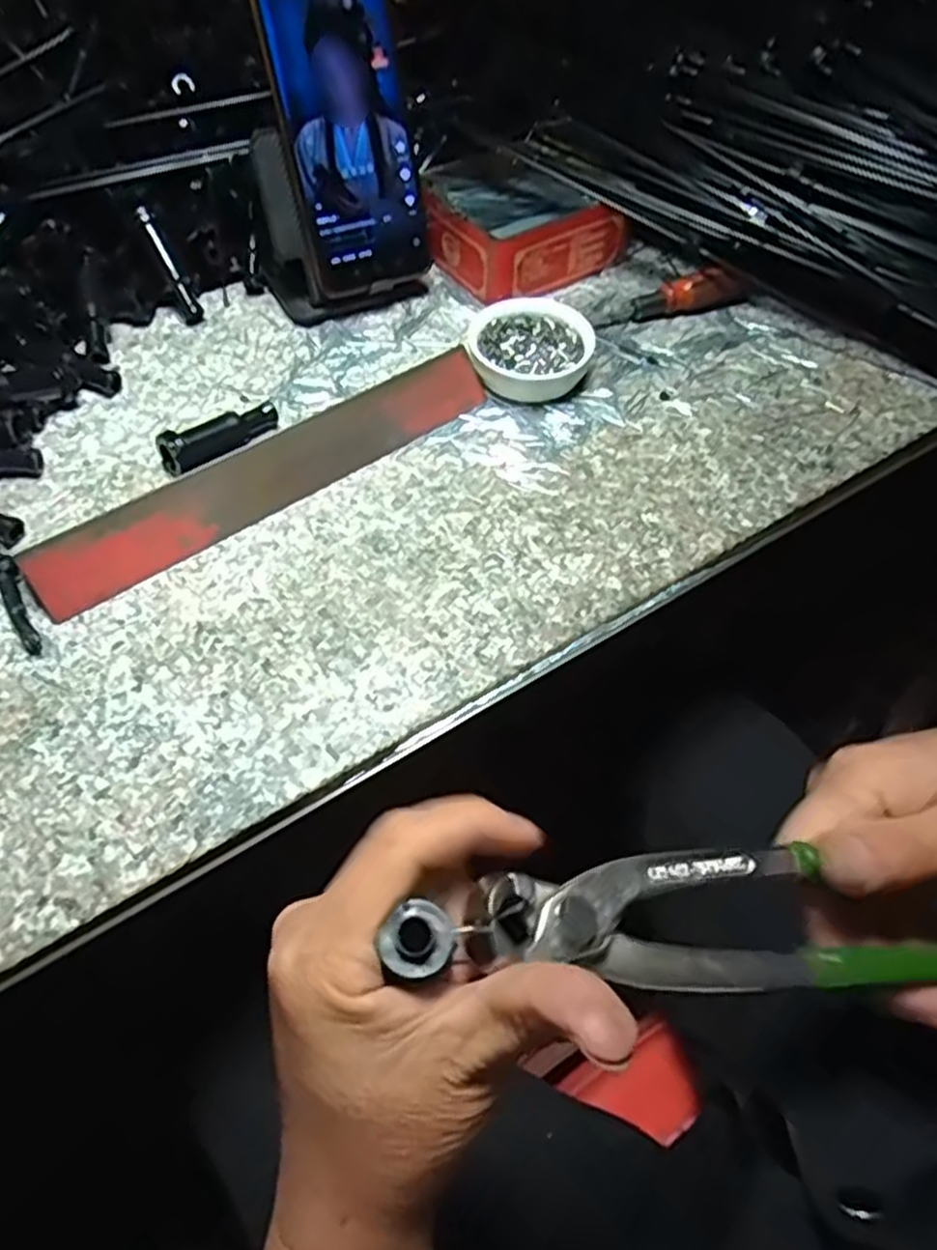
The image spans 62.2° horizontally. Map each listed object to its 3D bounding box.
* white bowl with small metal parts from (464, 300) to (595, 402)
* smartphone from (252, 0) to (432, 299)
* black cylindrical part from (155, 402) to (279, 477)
[{"bbox_3d":[0.035,-0.160,0.457,0.071,0.026,0.062,6,56,3],"label":"white bowl with small metal parts"},{"bbox_3d":[-0.069,-0.285,0.449,0.078,0.164,0.010,-23,34,-17],"label":"smartphone"},{"bbox_3d":[-0.132,-0.101,0.420,0.021,0.025,0.067,39,63,23],"label":"black cylindrical part"}]

